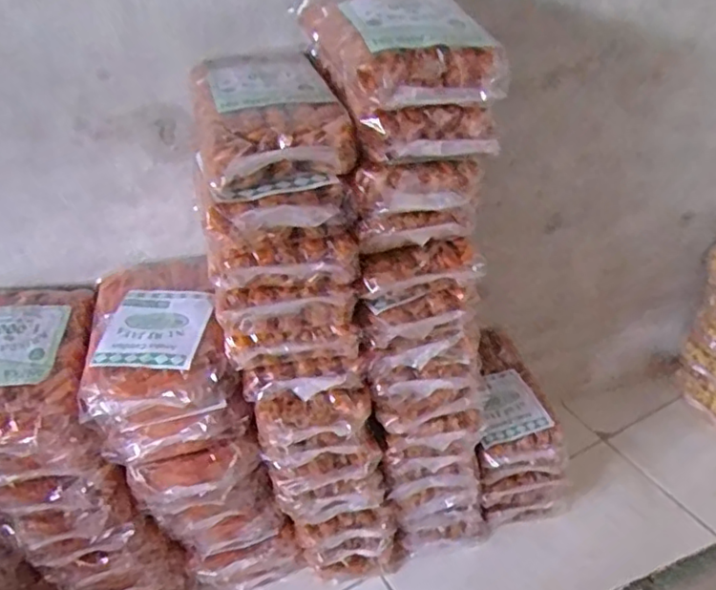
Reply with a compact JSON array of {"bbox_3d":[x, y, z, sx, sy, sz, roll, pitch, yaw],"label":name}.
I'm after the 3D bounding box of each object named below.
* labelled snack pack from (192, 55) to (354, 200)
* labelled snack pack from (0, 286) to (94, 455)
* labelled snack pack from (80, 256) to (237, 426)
[{"bbox_3d":[-0.078,-0.152,0.536,0.113,0.058,0.193,-11,37,-10],"label":"labelled snack pack"},{"bbox_3d":[-0.330,0.064,0.602,0.142,0.054,0.185,-12,37,-12],"label":"labelled snack pack"},{"bbox_3d":[-0.196,0.040,0.624,0.128,0.061,0.190,-9,37,-7],"label":"labelled snack pack"}]

